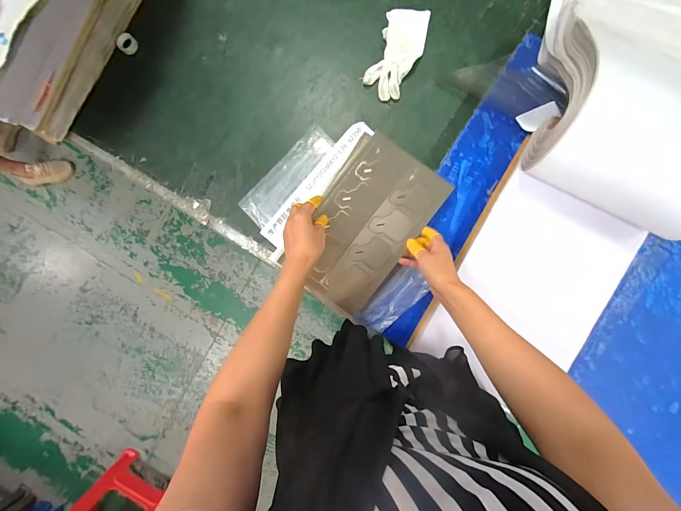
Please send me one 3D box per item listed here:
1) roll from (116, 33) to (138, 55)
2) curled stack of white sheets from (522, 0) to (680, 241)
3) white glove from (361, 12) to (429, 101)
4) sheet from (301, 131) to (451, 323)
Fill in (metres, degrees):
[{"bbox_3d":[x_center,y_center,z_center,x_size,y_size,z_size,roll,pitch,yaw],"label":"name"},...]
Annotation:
[{"bbox_3d":[-0.434,-0.431,0.617,0.042,0.012,0.036,43,94,3],"label":"roll"},{"bbox_3d":[0.474,-0.282,0.483,0.265,0.153,0.432,18,93,4],"label":"curled stack of white sheets"},{"bbox_3d":[0.109,-0.387,0.580,0.085,0.019,0.172,19,93,4],"label":"white glove"},{"bbox_3d":[0.046,-0.057,0.557,0.177,0.031,0.298,36,94,3],"label":"sheet"}]

